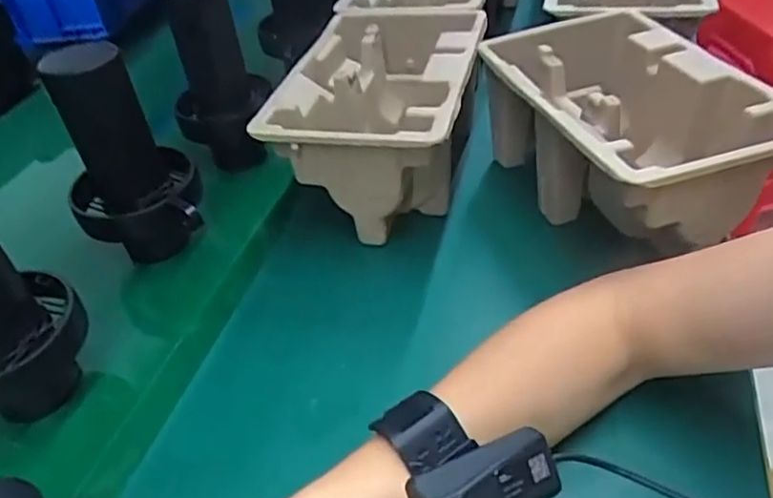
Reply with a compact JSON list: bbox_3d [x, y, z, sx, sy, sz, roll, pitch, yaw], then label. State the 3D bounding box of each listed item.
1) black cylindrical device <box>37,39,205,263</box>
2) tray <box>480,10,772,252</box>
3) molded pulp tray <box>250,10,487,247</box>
[{"bbox_3d":[-0.202,-0.068,0.482,0.093,0.167,0.075,-12,42,-9],"label":"black cylindrical device"},{"bbox_3d":[0.178,-0.086,0.487,0.150,0.105,0.230,-12,40,-9],"label":"tray"},{"bbox_3d":[-0.001,-0.115,0.552,0.148,0.108,0.231,6,43,12],"label":"molded pulp tray"}]

